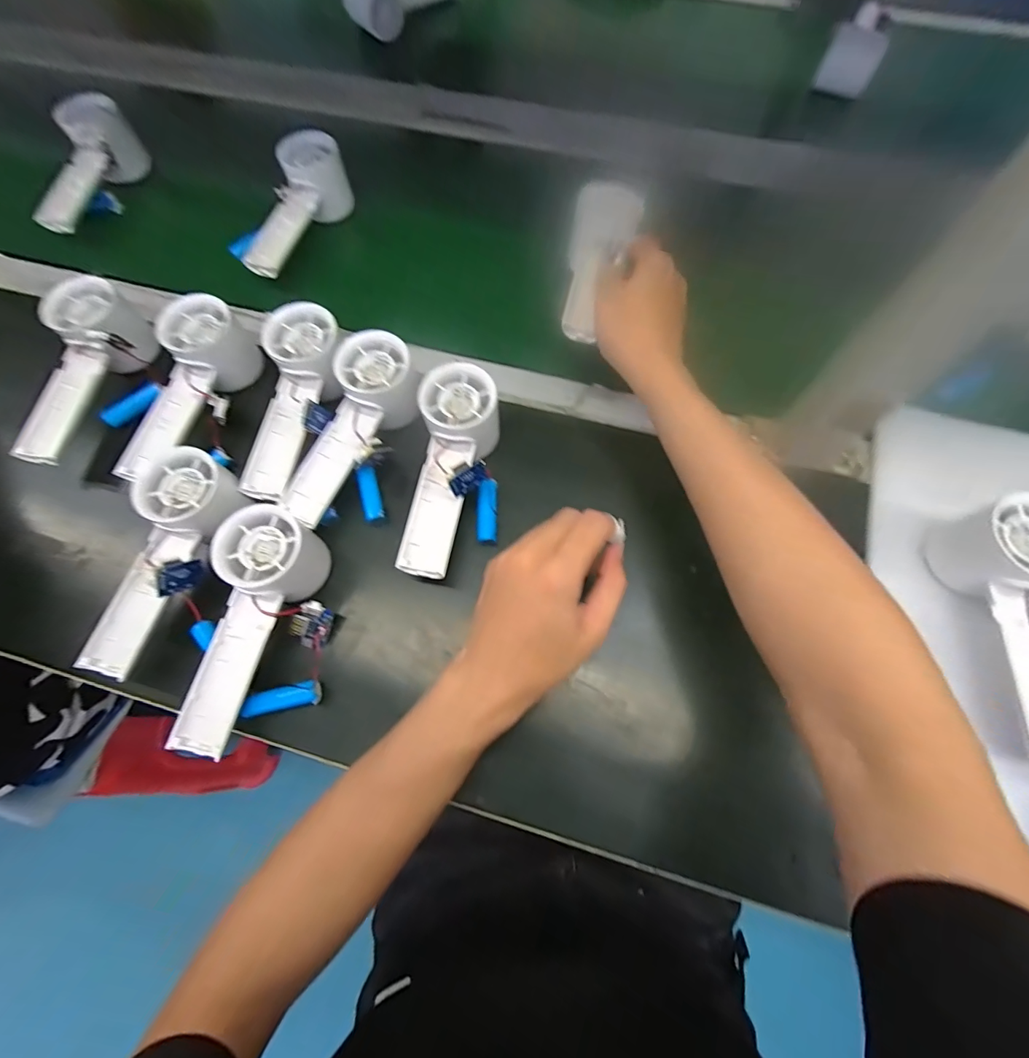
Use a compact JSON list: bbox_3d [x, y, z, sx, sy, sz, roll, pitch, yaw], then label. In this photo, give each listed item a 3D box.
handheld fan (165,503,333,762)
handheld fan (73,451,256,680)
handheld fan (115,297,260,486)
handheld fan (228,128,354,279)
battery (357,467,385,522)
[{"bbox_3d":[-0.174,0.066,0.305,0.055,0.049,0.156,7,71,4],"label":"handheld fan"},{"bbox_3d":[-0.249,0.022,0.320,0.064,0.042,0.160,20,85,8],"label":"handheld fan"},{"bbox_3d":[-0.277,-0.112,0.377,0.053,0.065,0.154,24,73,10],"label":"handheld fan"},{"bbox_3d":[-0.225,-0.320,0.453,0.047,0.061,0.156,22,72,9],"label":"handheld fan"},{"bbox_3d":[-0.114,-0.028,0.358,0.014,0.014,0.050,-16,71,-4],"label":"battery"}]

